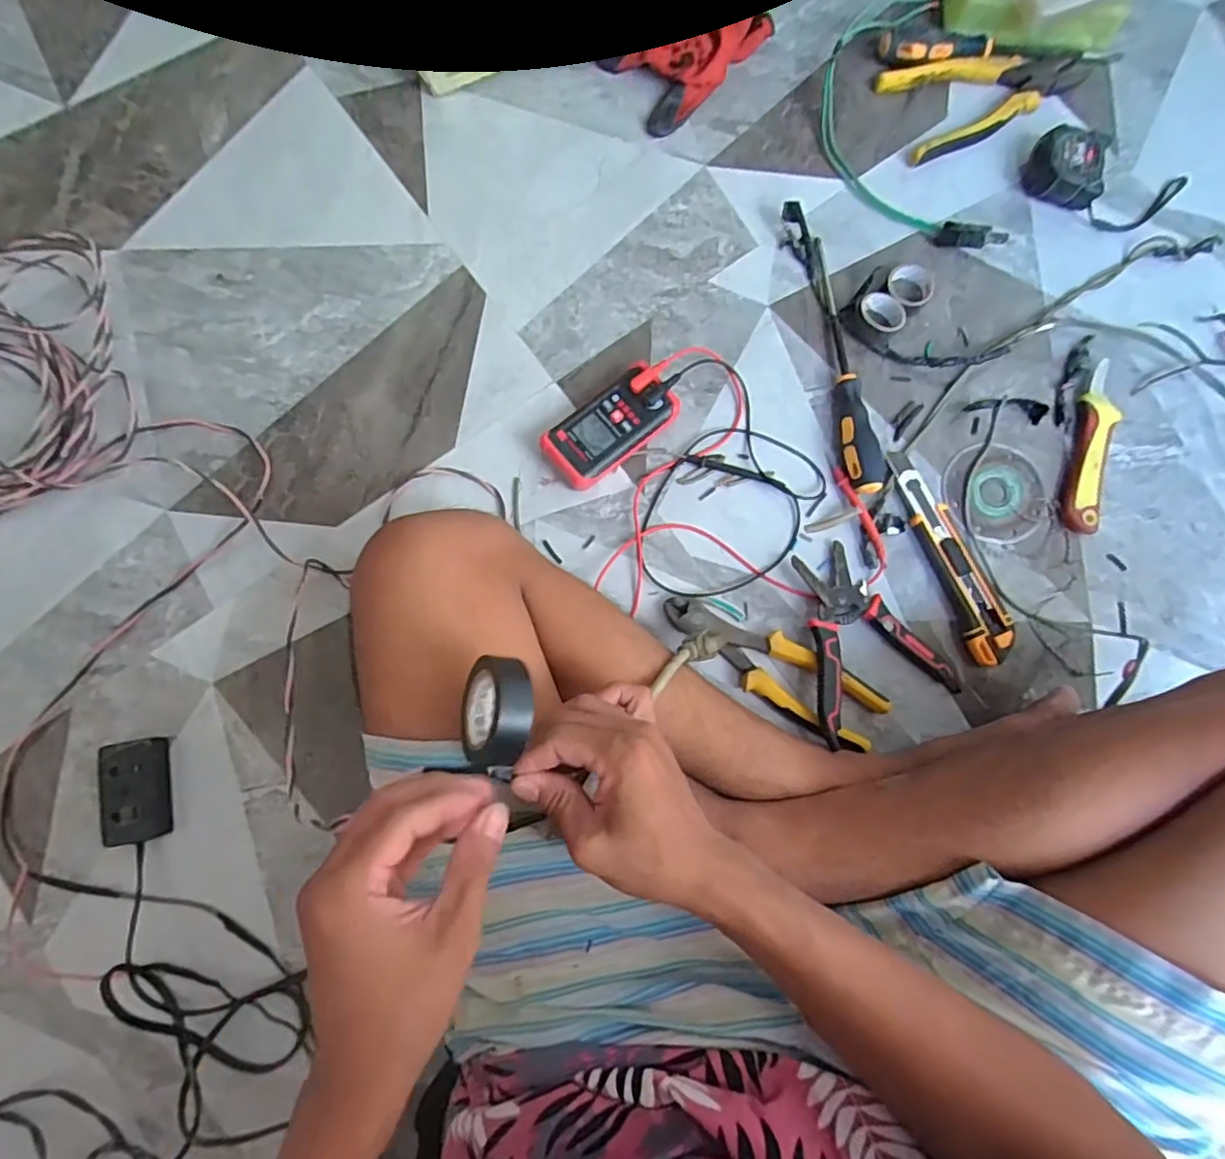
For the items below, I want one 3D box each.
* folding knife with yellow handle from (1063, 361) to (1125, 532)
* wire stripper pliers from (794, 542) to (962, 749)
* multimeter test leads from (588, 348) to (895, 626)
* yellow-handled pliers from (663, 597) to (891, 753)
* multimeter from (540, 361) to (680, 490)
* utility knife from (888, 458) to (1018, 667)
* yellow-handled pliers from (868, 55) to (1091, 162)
[{"bbox_3d":[0.428,-0.118,0.563,0.033,0.022,0.155,14,80,2],"label":"folding knife with yellow handle"},{"bbox_3d":[0.201,0.045,0.529,0.127,0.035,0.149,-25,81,-5],"label":"wire stripper pliers"},{"bbox_3d":[0.103,-0.095,0.556,0.241,0.031,0.225,-6,80,-2],"label":"multimeter test leads"},{"bbox_3d":[0.132,0.070,0.527,0.193,0.033,0.055,32,81,5],"label":"yellow-handled pliers"},{"bbox_3d":[-0.002,-0.133,0.562,0.118,0.033,0.060,-39,83,-7],"label":"multimeter"},{"bbox_3d":[0.294,-0.024,0.552,0.041,0.018,0.193,-20,81,-4],"label":"utility knife"},{"bbox_3d":[0.372,-0.479,0.625,0.198,0.027,0.093,-19,81,-4],"label":"yellow-handled pliers"}]

